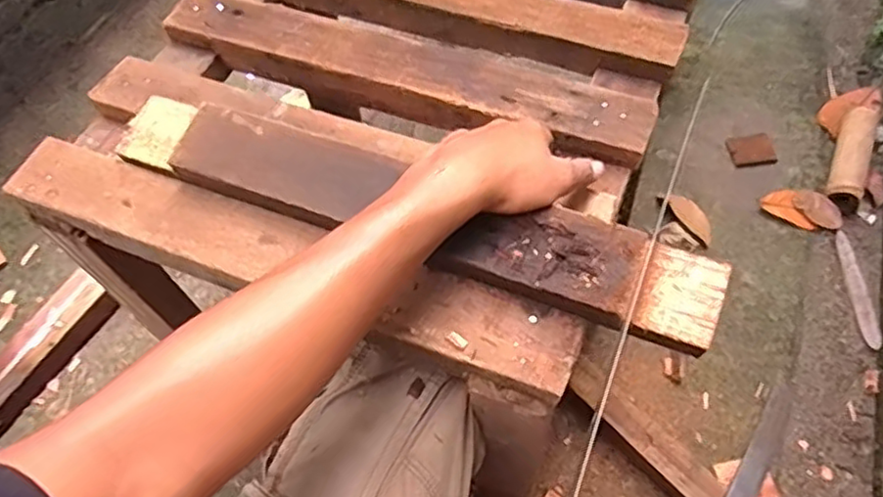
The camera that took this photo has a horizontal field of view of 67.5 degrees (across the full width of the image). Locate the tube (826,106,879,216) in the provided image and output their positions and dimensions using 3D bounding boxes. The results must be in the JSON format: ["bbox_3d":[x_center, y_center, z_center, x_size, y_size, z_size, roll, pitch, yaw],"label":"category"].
[{"bbox_3d":[0.645,-0.148,1.030,0.049,0.045,0.194,21,65,16],"label":"tube"}]

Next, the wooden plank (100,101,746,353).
[{"bbox_3d":[-0.038,-0.034,0.468,0.454,0.031,0.066,20,62,15],"label":"wooden plank"}]

